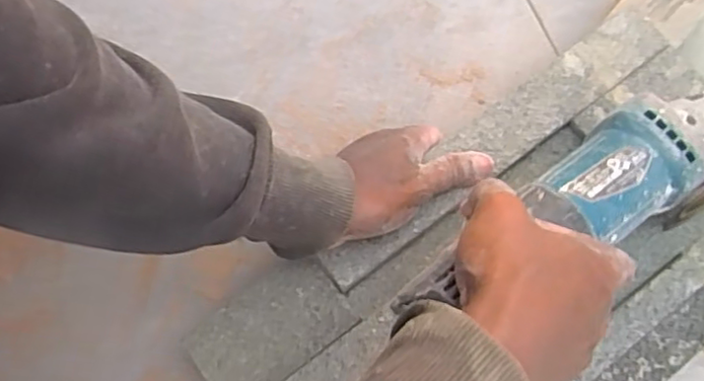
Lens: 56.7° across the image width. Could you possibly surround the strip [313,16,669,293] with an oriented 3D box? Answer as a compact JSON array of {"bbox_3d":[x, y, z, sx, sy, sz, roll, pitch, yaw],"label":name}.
[{"bbox_3d":[0.099,-0.032,0.446,0.286,0.013,0.048,-39,78,-11],"label":"strip"}]

